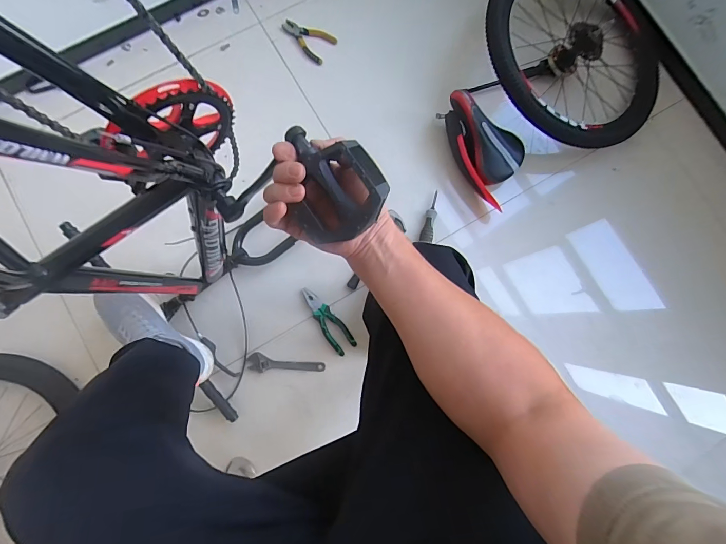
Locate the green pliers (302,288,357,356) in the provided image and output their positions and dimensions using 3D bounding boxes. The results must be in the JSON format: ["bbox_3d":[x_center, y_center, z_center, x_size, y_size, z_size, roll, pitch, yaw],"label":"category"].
[{"bbox_3d":[-0.094,0.121,0.919,0.054,0.020,0.189,-37,84,-6],"label":"green pliers"}]

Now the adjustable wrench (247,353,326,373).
[{"bbox_3d":[-0.190,0.230,0.912,0.188,0.012,0.043,4,81,-1],"label":"adjustable wrench"}]

